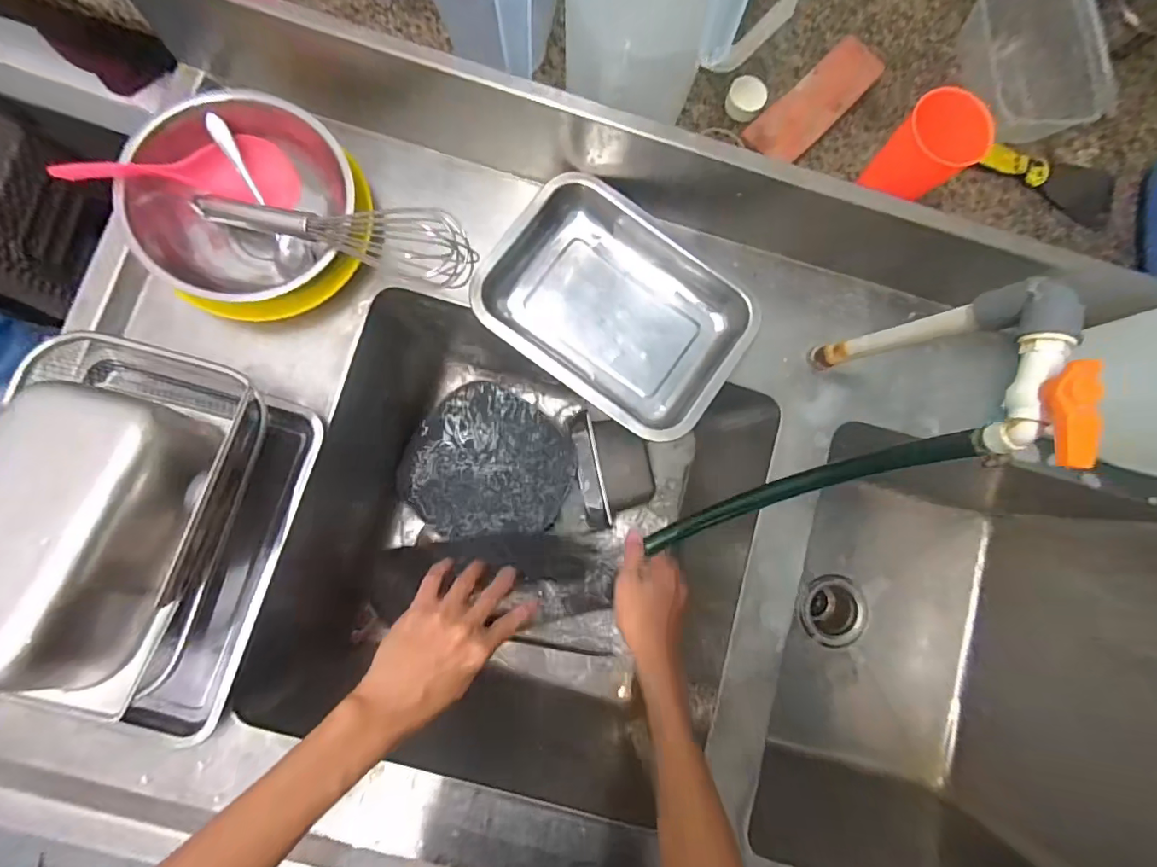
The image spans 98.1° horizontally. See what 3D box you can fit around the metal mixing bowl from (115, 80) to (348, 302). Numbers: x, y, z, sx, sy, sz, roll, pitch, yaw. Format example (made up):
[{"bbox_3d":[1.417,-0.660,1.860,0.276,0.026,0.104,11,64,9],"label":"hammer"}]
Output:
[{"bbox_3d":[-0.316,-0.230,0.491,0.195,0.062,0.184,1,84,-5],"label":"metal mixing bowl"}]

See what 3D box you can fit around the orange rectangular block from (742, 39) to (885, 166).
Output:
[{"bbox_3d":[0.253,-0.355,0.551,0.185,0.038,0.062,-45,89,-8],"label":"orange rectangular block"}]

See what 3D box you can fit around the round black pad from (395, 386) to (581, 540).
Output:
[{"bbox_3d":[-0.134,0.054,0.783,0.242,0.034,0.230,0,86,-3],"label":"round black pad"}]

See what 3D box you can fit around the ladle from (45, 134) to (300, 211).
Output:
[{"bbox_3d":[-0.377,-0.251,0.484,0.191,0.034,0.061,-18,87,-35],"label":"ladle"}]

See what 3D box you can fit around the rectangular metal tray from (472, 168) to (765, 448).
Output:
[{"bbox_3d":[0.039,-0.130,0.522,0.266,0.040,0.198,36,82,0],"label":"rectangular metal tray"}]

